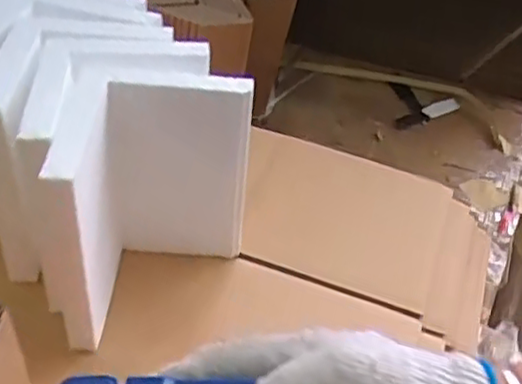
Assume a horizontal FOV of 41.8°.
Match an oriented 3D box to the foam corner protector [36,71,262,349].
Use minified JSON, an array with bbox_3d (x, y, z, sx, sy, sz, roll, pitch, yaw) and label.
[{"bbox_3d":[-0.072,0.015,0.467,0.114,0.156,0.113,5,41,1],"label":"foam corner protector"}]

